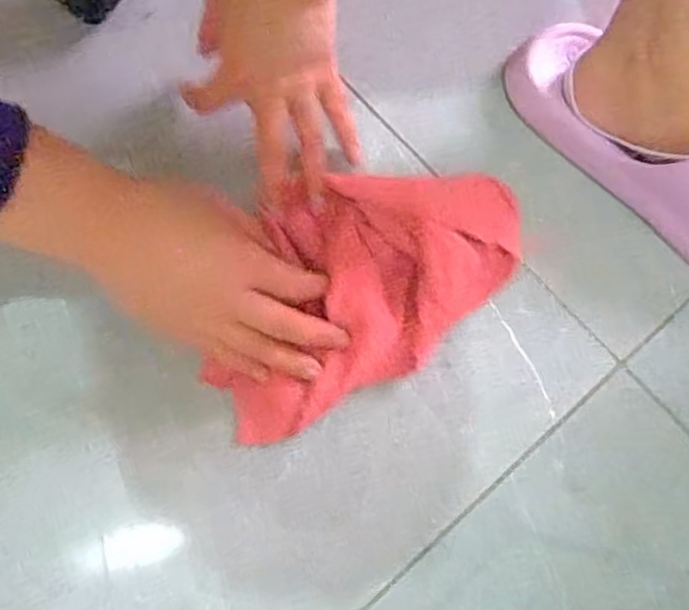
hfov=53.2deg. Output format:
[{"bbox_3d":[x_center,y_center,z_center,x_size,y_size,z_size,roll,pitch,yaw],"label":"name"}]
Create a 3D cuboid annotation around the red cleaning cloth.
[{"bbox_3d":[0.004,-0.018,0.452,0.225,0.029,0.135,-35,79,-8],"label":"red cleaning cloth"}]

